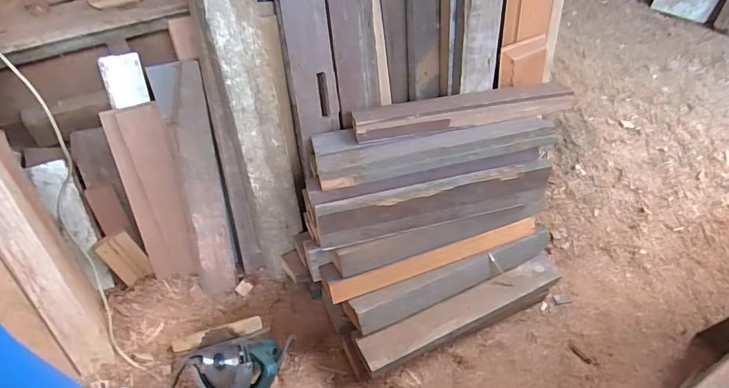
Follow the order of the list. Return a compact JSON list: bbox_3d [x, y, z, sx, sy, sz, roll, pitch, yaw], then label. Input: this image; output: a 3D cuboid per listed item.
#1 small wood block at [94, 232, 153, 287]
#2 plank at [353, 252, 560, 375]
[{"bbox_3d":[-0.789,0.213,1.449,0.103,0.172,0.031,-36,24,-17],"label":"small wood block"},{"bbox_3d":[0.292,0.338,1.282,0.665,0.041,0.113,-19,49,-16],"label":"plank"}]

